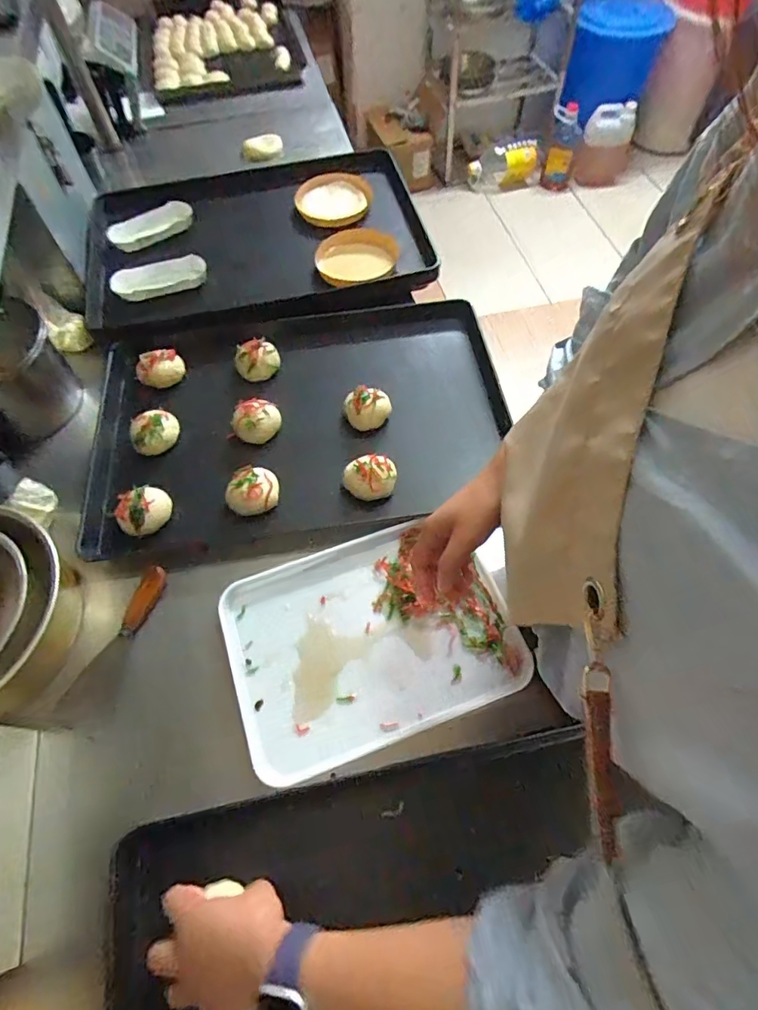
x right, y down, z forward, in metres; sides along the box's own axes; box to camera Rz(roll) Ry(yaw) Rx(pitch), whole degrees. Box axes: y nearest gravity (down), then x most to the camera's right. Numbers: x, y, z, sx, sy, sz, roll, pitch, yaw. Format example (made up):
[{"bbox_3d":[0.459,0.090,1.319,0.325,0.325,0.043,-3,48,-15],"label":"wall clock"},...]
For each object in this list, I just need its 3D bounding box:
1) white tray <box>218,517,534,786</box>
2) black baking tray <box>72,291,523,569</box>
[{"bbox_3d":[-0.012,0.155,0.605,0.317,0.028,0.233,-18,62,-9],"label":"white tray"},{"bbox_3d":[-0.119,-0.136,0.768,0.609,0.058,0.380,-11,62,-7],"label":"black baking tray"}]

